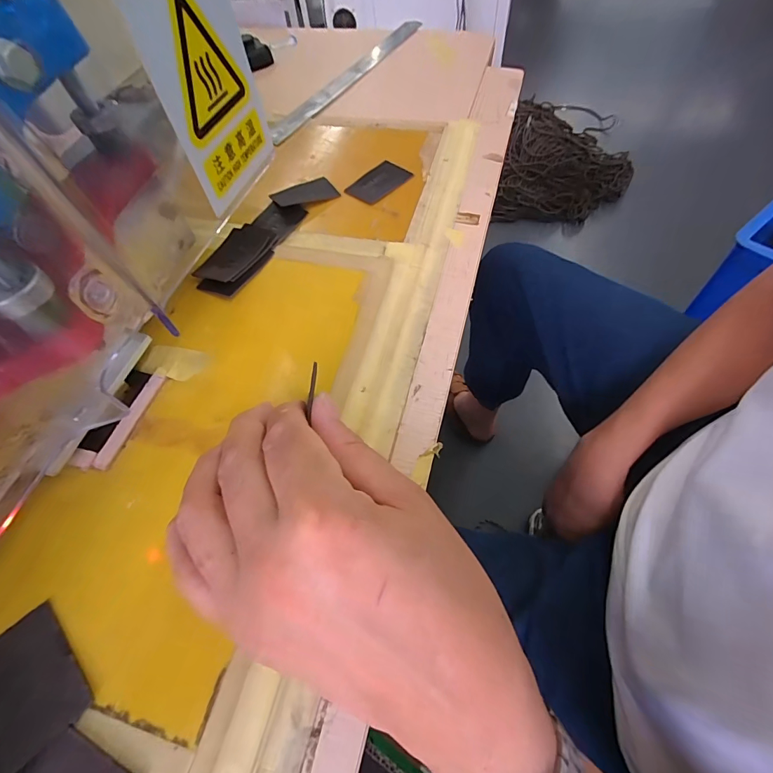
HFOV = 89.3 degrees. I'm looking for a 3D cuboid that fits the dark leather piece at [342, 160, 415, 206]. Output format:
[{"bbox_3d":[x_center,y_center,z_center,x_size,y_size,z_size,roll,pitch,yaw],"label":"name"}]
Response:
[{"bbox_3d":[-0.006,-0.182,0.347,0.056,0.004,0.037,-37,64,-18],"label":"dark leather piece"}]

